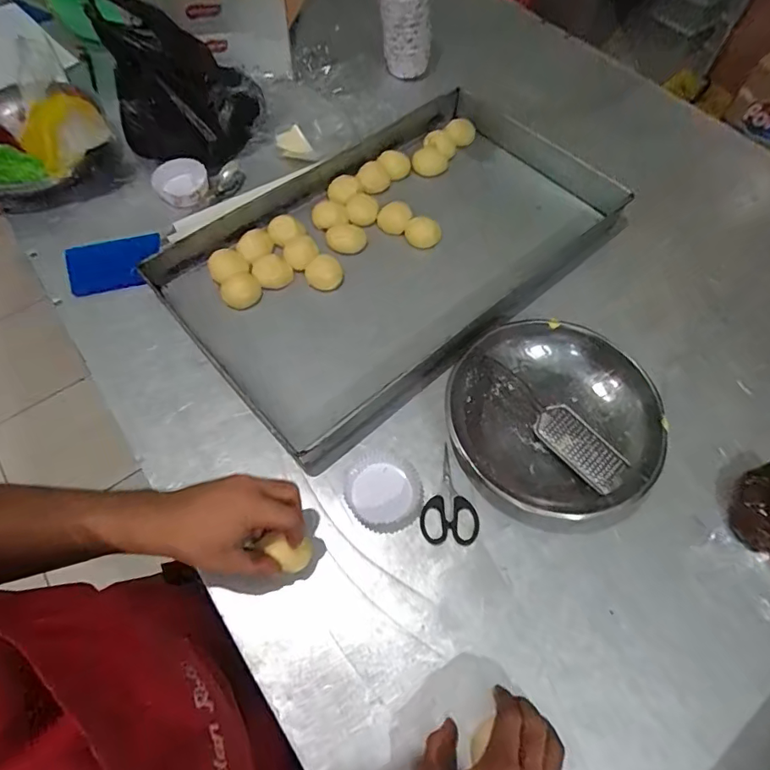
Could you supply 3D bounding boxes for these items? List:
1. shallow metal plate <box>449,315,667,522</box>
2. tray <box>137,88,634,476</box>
[{"bbox_3d":[0.204,0.034,0.590,0.239,0.051,0.227,-1,64,1],"label":"shallow metal plate"},{"bbox_3d":[0.033,-0.215,0.717,0.658,0.081,0.370,-38,69,-16],"label":"tray"}]

